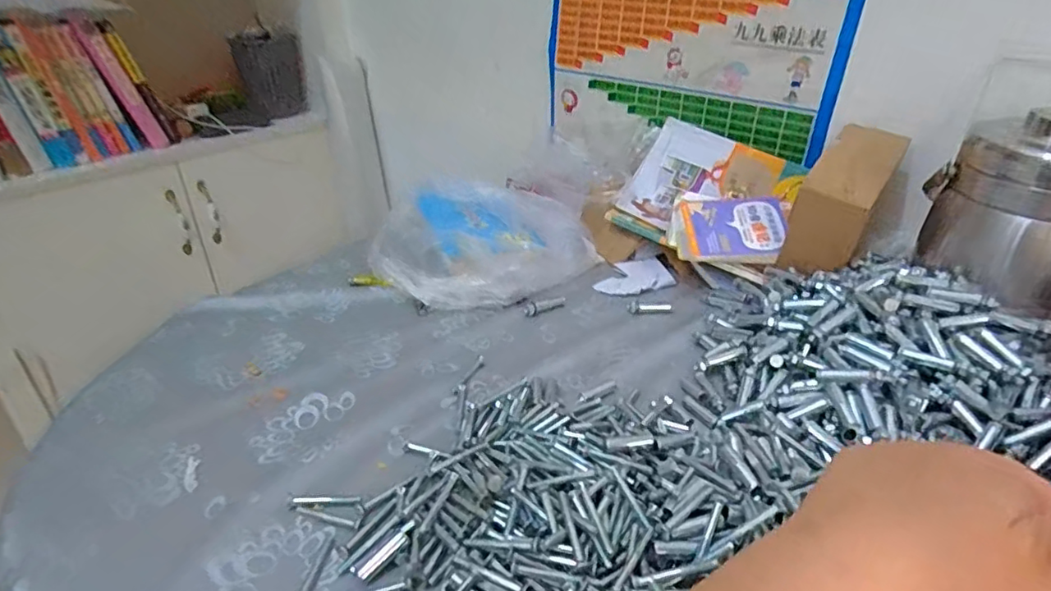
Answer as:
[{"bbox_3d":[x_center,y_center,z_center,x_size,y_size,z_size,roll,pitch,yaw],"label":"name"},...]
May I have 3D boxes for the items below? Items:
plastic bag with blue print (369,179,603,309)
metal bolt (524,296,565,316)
[{"bbox_3d":[-0.057,-0.074,0.772,0.265,0.079,0.231,-4,31,-6],"label":"plastic bag with blue print"},{"bbox_3d":[0.023,0.012,0.696,0.054,0.011,0.017,-20,35,-29],"label":"metal bolt"}]

